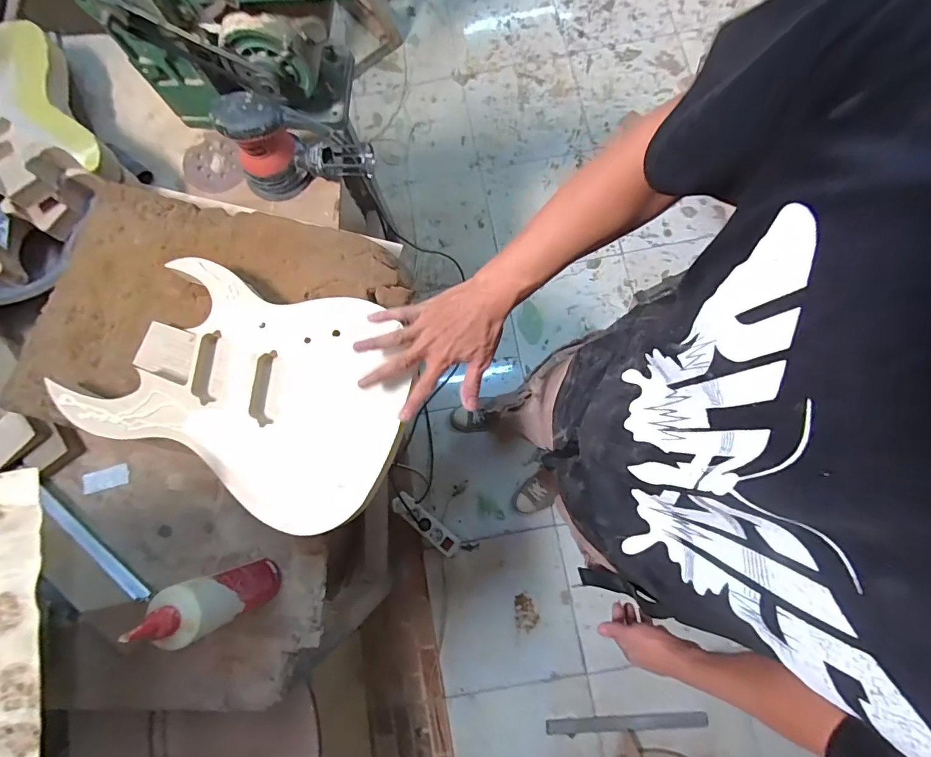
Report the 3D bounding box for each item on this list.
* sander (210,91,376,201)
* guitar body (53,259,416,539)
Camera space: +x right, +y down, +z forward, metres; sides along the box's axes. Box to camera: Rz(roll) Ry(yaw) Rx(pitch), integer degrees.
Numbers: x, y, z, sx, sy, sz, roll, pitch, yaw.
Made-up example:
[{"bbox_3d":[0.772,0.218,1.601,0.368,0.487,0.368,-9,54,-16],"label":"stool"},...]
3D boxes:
[{"bbox_3d":[-0.274,-0.398,0.739,0.219,0.142,0.116,-13,78,0],"label":"sander"},{"bbox_3d":[-0.271,0.001,0.583,0.399,0.044,0.277,25,80,5],"label":"guitar body"}]

